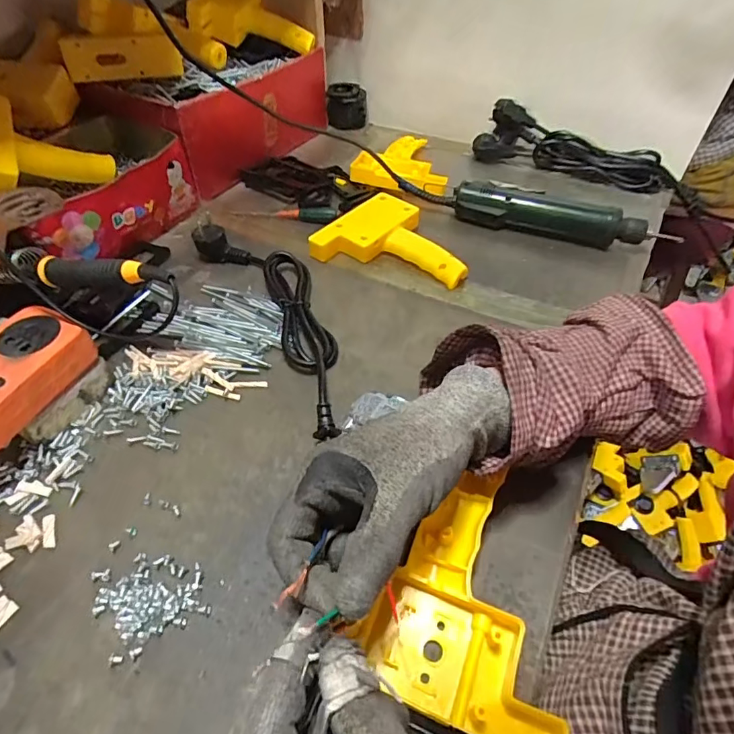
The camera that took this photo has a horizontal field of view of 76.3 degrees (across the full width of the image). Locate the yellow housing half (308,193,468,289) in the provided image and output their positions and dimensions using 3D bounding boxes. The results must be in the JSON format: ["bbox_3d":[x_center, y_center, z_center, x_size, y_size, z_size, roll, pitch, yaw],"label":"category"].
[{"bbox_3d":[0.035,-0.144,0.518,0.164,0.033,0.107,19,50,16],"label":"yellow housing half"}]

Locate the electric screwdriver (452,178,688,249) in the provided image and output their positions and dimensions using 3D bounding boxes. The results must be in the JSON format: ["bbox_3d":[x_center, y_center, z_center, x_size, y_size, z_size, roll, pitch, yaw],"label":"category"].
[{"bbox_3d":[0.220,-0.172,0.541,0.235,0.045,0.035,14,49,12],"label":"electric screwdriver"}]

